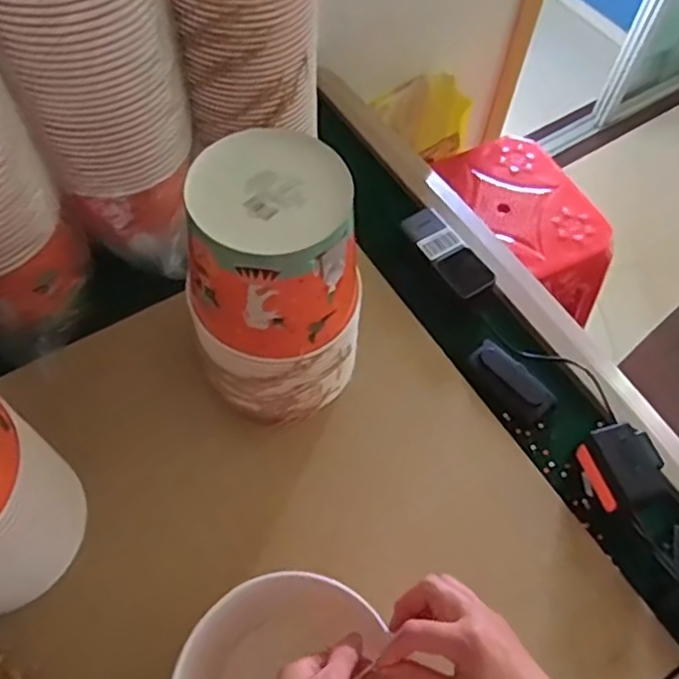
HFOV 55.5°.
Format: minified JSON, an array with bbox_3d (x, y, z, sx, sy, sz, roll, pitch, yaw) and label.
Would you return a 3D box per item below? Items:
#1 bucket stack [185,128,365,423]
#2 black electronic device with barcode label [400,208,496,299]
[{"bbox_3d":[-0.055,-0.047,0.595,0.147,0.239,0.148,2,60,-2],"label":"bucket stack"},{"bbox_3d":[0.128,-0.104,0.762,0.054,0.015,0.123,-28,65,-18],"label":"black electronic device with barcode label"}]

